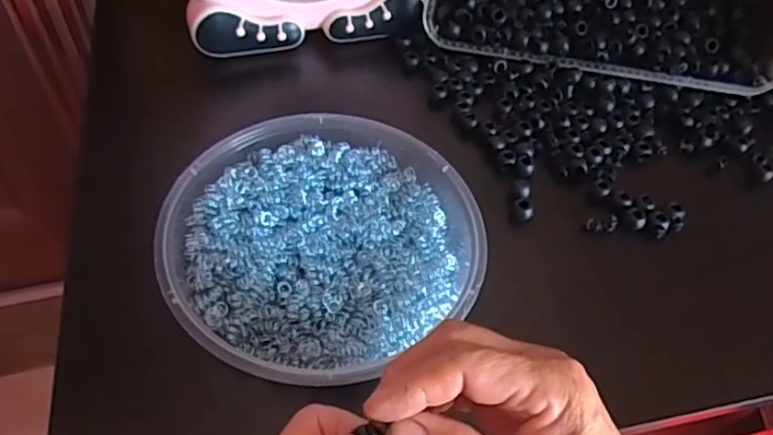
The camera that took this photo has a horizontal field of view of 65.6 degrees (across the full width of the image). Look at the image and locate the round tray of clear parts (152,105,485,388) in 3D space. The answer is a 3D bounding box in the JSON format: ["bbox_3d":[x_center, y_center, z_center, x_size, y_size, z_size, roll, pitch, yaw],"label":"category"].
[{"bbox_3d":[-0.038,0.013,0.366,0.179,0.037,0.172,3,53,-4],"label":"round tray of clear parts"}]

